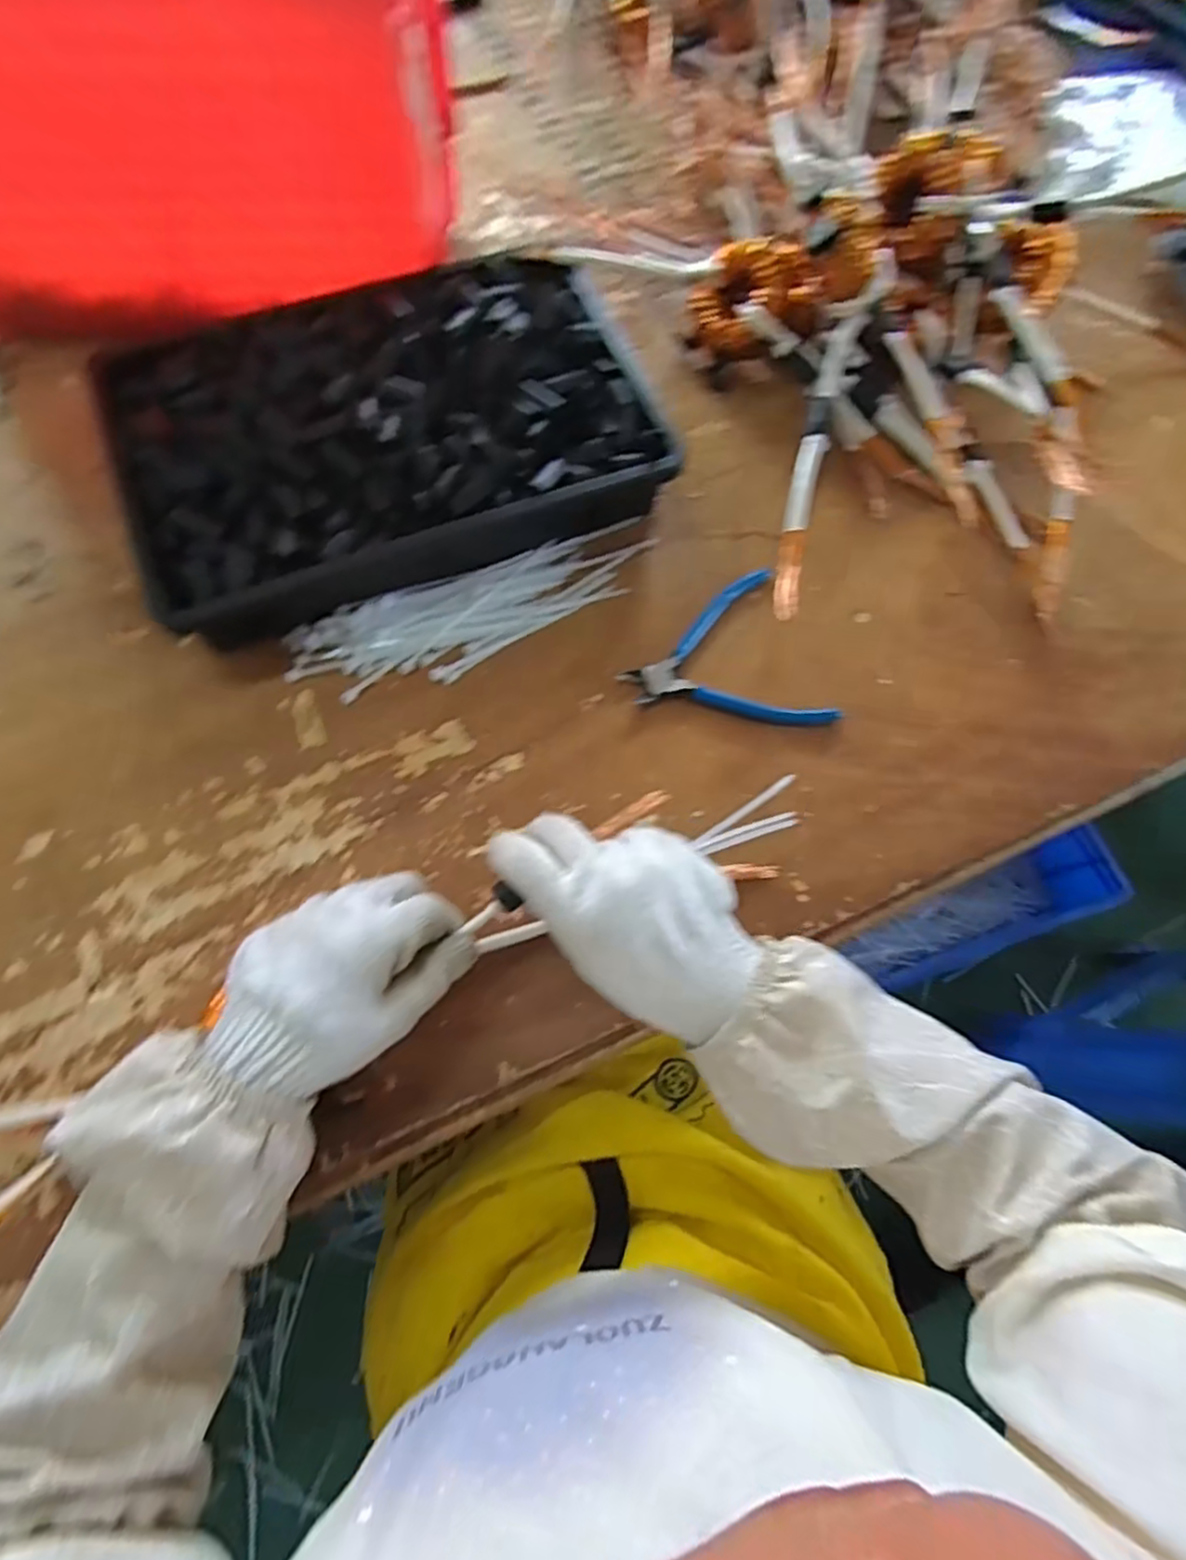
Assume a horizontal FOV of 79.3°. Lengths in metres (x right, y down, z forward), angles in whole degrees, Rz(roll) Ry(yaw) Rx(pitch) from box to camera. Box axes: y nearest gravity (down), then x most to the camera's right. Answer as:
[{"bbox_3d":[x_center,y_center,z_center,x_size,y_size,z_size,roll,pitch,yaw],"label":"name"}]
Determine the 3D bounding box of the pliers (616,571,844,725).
[{"bbox_3d":[0.092,-0.076,0.506,0.129,0.013,0.123,-23,72,-10],"label":"pliers"}]

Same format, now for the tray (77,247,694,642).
[{"bbox_3d":[-0.147,-0.250,0.525,0.365,0.072,0.233,-21,71,-9],"label":"tray"}]

